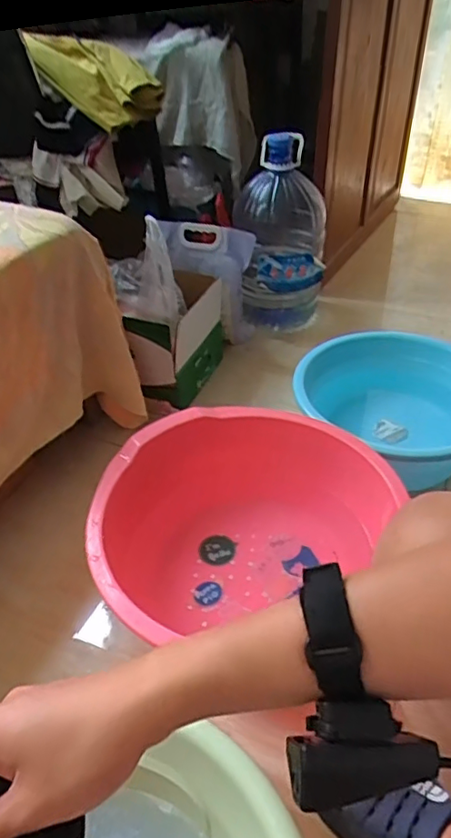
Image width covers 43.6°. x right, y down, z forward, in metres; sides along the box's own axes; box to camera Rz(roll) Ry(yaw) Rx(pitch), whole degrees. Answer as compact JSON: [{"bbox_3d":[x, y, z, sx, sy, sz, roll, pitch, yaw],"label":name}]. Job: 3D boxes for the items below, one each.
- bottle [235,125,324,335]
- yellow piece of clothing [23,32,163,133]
[{"bbox_3d":[0.142,-0.457,1.468,0.237,0.450,0.200,2,40,5],"label":"bottle"},{"bbox_3d":[-0.282,-0.753,1.249,0.261,0.160,0.150,-5,40,-3],"label":"yellow piece of clothing"}]

